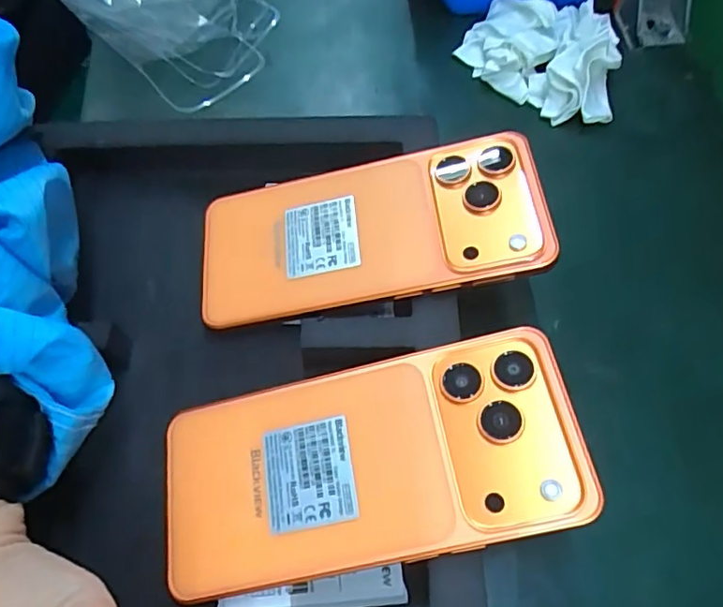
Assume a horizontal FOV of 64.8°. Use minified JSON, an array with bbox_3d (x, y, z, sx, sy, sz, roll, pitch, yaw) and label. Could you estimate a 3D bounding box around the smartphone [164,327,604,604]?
[{"bbox_3d":[0.000,0.062,0.222,0.161,0.008,0.075,-14,64,7],"label":"smartphone"}]

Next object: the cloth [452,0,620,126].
[{"bbox_3d":[0.118,-0.157,0.348,0.099,0.032,0.075,38,70,16],"label":"cloth"}]

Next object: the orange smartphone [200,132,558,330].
[{"bbox_3d":[0.001,-0.034,0.271,0.162,0.008,0.076,-9,64,11],"label":"orange smartphone"}]

